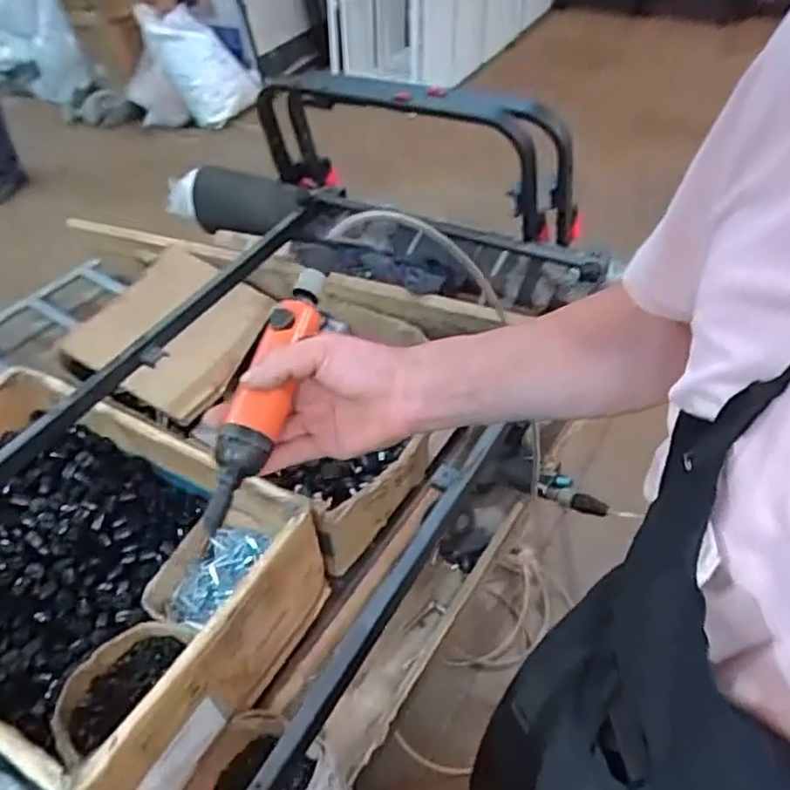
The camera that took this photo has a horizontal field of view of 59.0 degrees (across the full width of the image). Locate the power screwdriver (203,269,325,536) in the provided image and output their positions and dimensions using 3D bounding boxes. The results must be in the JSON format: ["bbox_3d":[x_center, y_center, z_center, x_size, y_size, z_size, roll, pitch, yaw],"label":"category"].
[{"bbox_3d":[-0.092,-0.010,0.526,0.037,0.043,0.224,11,67,16],"label":"power screwdriver"}]

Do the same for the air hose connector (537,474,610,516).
[{"bbox_3d":[0.235,0.133,0.917,0.042,0.029,0.100,-33,33,-24],"label":"air hose connector"}]

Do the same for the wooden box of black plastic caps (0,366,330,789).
[{"bbox_3d":[-0.394,0.194,0.838,0.544,0.143,0.352,21,51,25],"label":"wooden box of black plastic caps"}]

